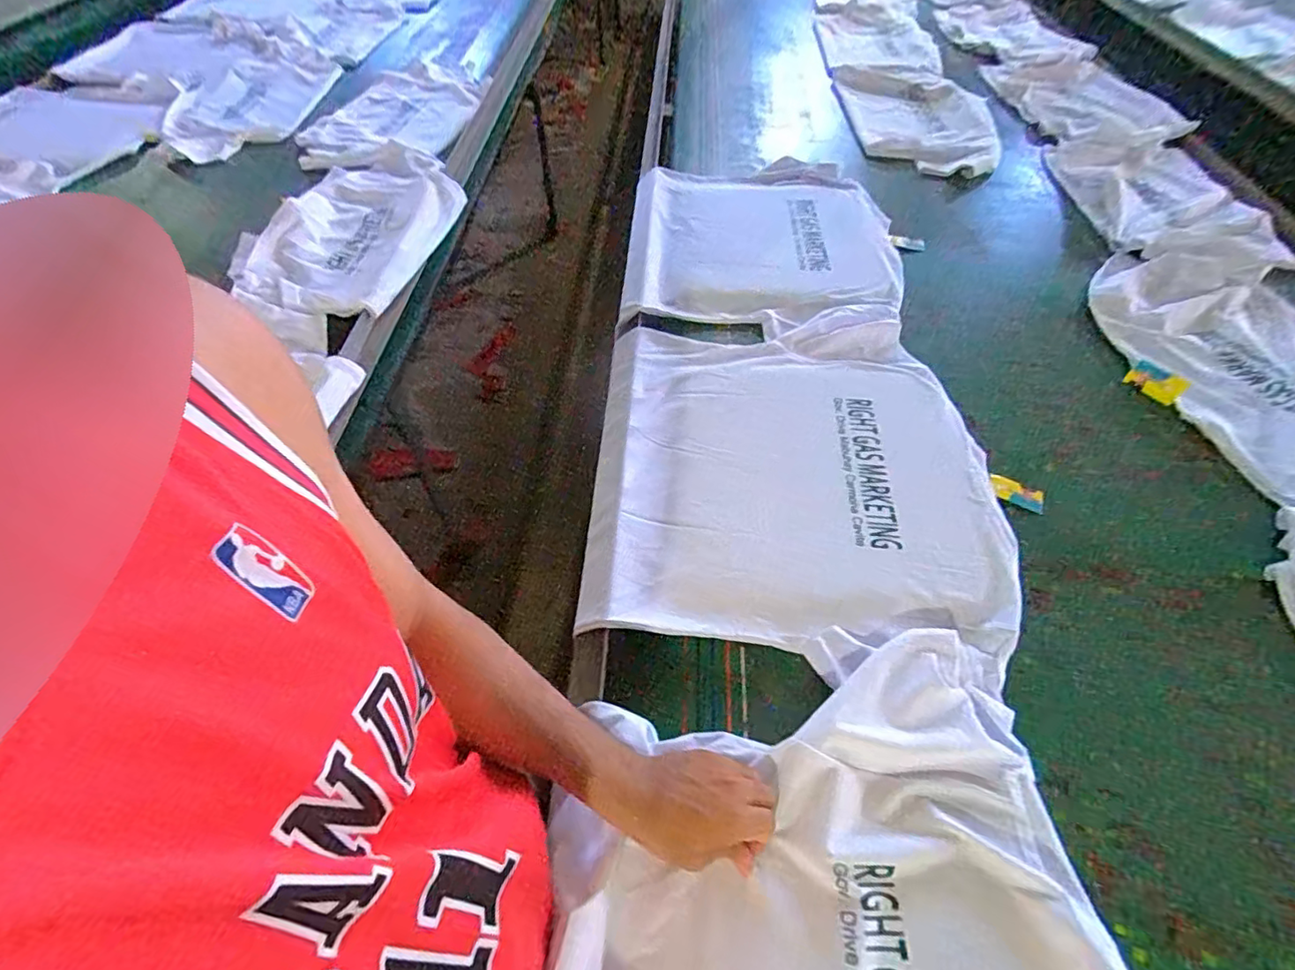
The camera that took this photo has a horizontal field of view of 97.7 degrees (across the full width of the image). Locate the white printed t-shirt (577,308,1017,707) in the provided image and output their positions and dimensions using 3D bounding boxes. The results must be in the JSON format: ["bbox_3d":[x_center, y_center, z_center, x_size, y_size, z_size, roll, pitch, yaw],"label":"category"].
[{"bbox_3d":[0.187,-0.029,0.774,0.504,0.031,0.548,2,55,3],"label":"white printed t-shirt"}]

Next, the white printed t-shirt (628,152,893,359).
[{"bbox_3d":[0.220,-0.476,1.101,0.512,0.054,0.599,1,53,2],"label":"white printed t-shirt"}]

